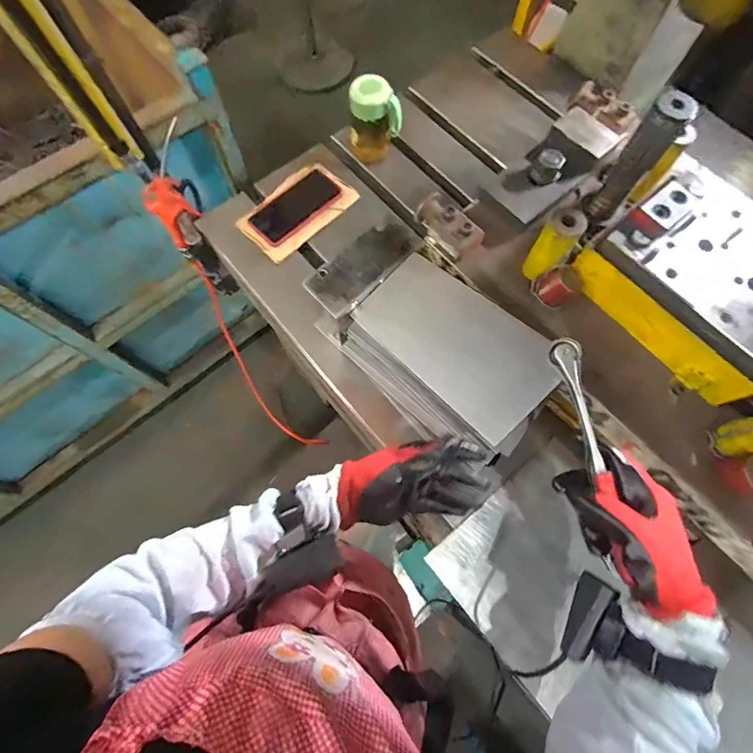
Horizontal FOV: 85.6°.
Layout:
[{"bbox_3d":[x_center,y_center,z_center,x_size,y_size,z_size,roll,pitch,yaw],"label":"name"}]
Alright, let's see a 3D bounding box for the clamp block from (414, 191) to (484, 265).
[{"bbox_3d":[0.092,-0.197,0.533,0.042,0.045,0.093,-41,76,-13],"label":"clamp block"}]

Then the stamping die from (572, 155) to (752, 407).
[{"bbox_3d":[0.383,-0.113,0.477,0.182,0.092,0.235,-42,77,-14],"label":"stamping die"}]

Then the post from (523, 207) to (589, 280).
[{"bbox_3d":[0.211,-0.155,0.486,0.038,0.094,0.033,19,72,6],"label":"post"}]

